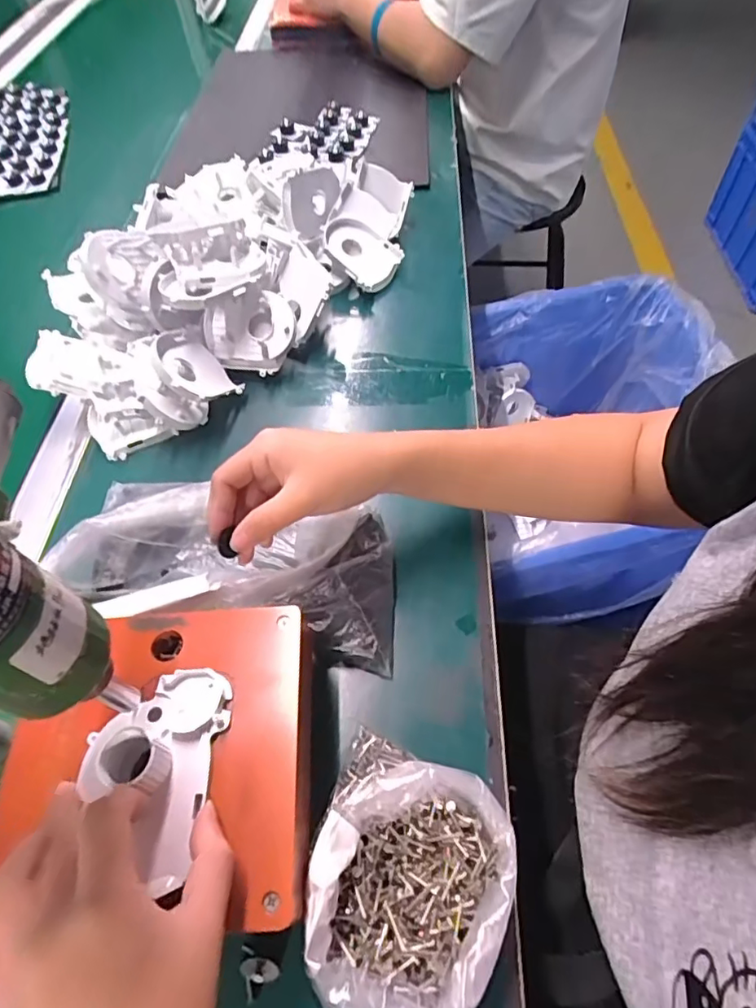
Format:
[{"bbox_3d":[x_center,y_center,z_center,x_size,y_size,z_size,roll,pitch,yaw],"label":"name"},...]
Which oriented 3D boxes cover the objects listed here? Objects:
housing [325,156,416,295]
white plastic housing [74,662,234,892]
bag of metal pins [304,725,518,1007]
[{"bbox_3d":[-0.010,-0.311,0.613,0.081,0.063,0.161,6,58,4],"label":"housing"},{"bbox_3d":[-0.109,0.125,0.264,0.054,0.024,0.093,7,58,5],"label":"white plastic housing"},{"bbox_3d":[0.009,0.203,0.278,0.103,0.050,0.142,20,60,12],"label":"bag of metal pins"}]

